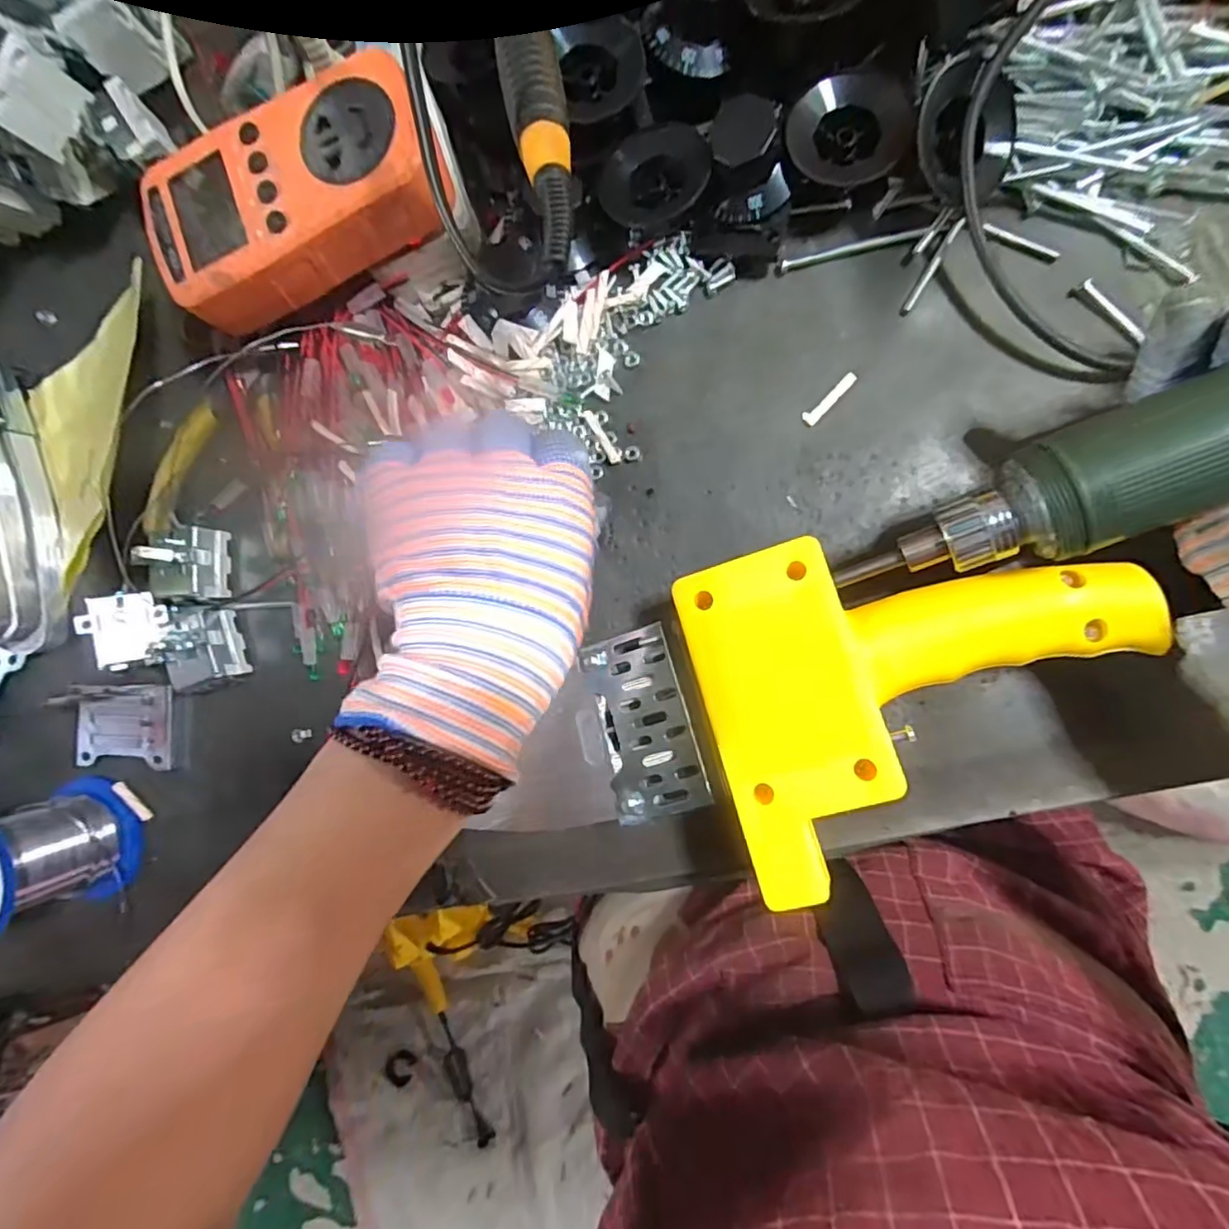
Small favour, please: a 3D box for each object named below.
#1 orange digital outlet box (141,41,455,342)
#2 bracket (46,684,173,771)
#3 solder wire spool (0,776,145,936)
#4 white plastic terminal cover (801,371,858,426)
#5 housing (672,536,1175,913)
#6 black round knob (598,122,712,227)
[{"bbox_3d":[-0.135,-0.177,0.270,0.132,0.047,0.069,-17,86,9],"label":"orange digital outlet box"},{"bbox_3d":[-0.268,0.060,0.328,0.060,0.008,0.044,1,89,10],"label":"bracket"},{"bbox_3d":[-0.299,0.125,0.309,0.068,0.061,0.066,9,90,10],"label":"solder wire spool"},{"bbox_3d":[0.096,-0.096,0.271,0.029,0.004,0.007,-45,82,6],"label":"white plastic terminal cover"},{"bbox_3d":[0.112,0.025,0.230,0.152,0.035,0.121,-18,77,10],"label":"housing"},{"bbox_3d":[0.018,-0.192,0.267,0.046,0.010,0.036,-32,83,8],"label":"black round knob"}]

